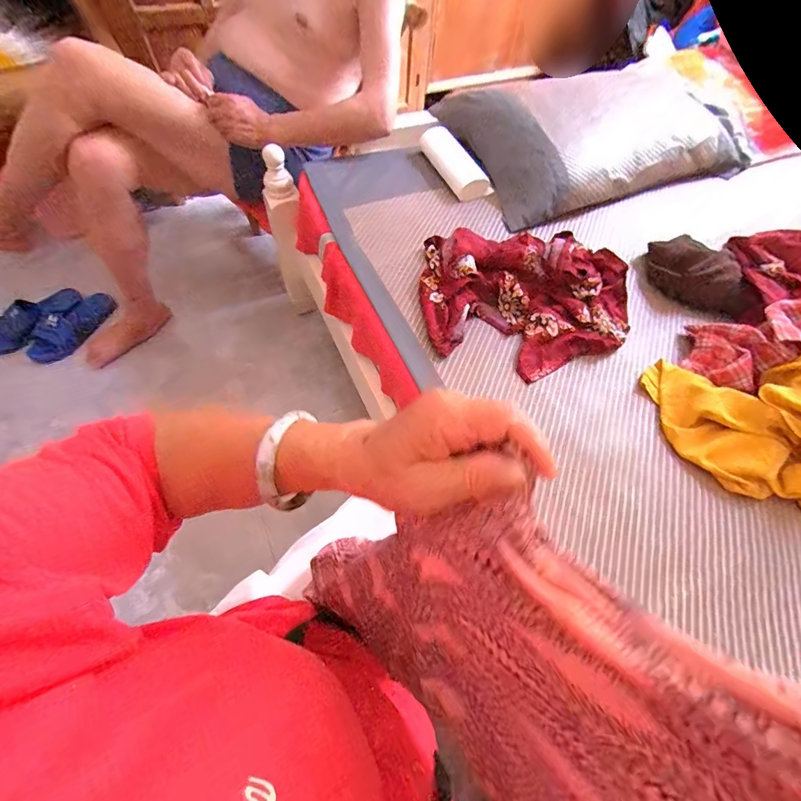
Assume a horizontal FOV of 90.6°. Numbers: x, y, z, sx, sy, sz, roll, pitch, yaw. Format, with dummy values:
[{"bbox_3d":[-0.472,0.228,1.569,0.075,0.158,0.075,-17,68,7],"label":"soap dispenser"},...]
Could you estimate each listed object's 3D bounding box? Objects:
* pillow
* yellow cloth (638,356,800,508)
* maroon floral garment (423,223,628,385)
[{"bbox_3d":[0.438,-0.595,0.855,0.604,0.107,0.338,-17,62,-13],"label":"pillow"},{"bbox_3d":[0.511,0.037,0.535,0.199,0.128,0.308,-22,63,-16],"label":"yellow cloth"},{"bbox_3d":[0.221,-0.175,0.668,0.356,0.076,0.271,4,60,-1],"label":"maroon floral garment"}]

